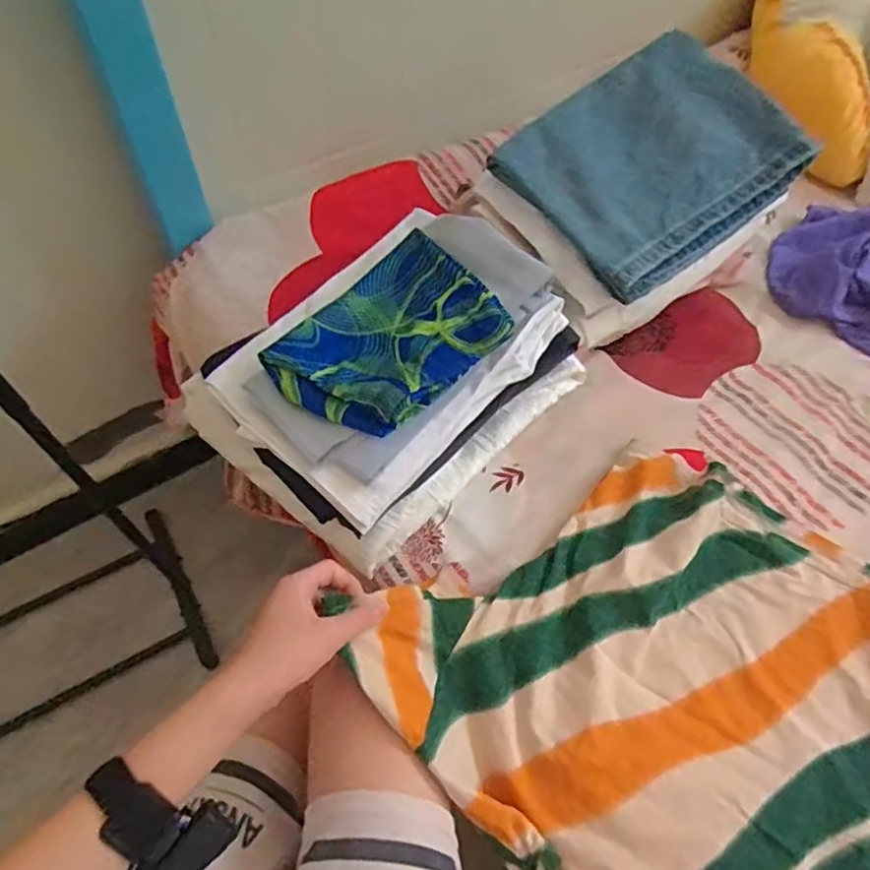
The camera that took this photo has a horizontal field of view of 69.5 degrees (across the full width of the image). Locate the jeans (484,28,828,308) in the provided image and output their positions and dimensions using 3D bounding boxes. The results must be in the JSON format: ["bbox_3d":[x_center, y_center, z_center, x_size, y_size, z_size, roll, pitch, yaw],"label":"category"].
[{"bbox_3d":[0.256,-0.326,0.742,0.291,0.039,0.251,-38,77,-3],"label":"jeans"}]

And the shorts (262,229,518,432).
[{"bbox_3d":[-0.049,-0.098,0.636,0.217,0.045,0.164,-38,65,-23],"label":"shorts"}]

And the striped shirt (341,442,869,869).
[{"bbox_3d":[0.282,0.257,0.537,0.459,0.101,0.544,-37,64,-21],"label":"striped shirt"}]

